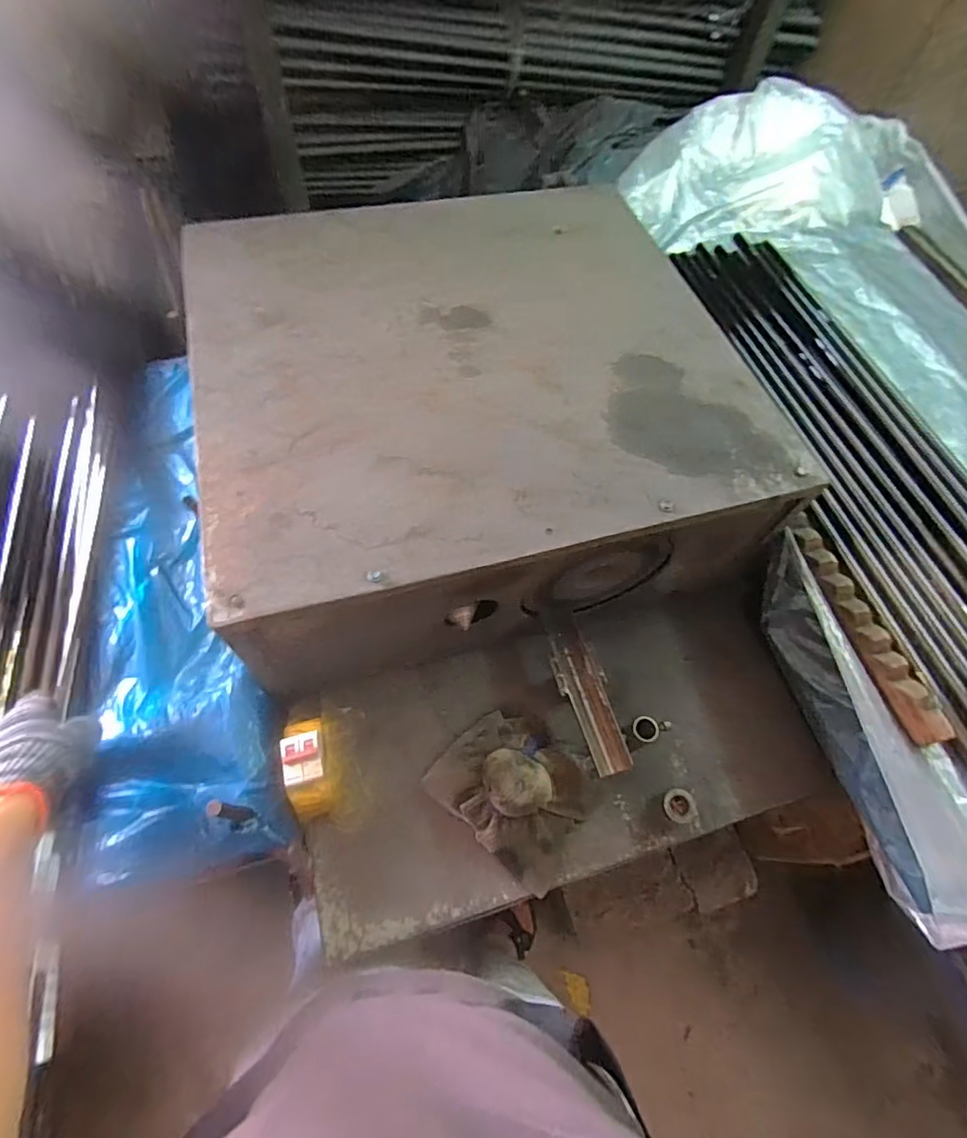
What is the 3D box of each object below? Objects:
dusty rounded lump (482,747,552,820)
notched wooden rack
[{"bbox_3d":[0.033,0.209,0.524,0.060,0.045,0.064,2,63,-3],"label":"dusty rounded lump"},{"bbox_3d":[0.383,0.055,0.526,0.032,0.020,0.227,-13,65,-7],"label":"notched wooden rack"}]

